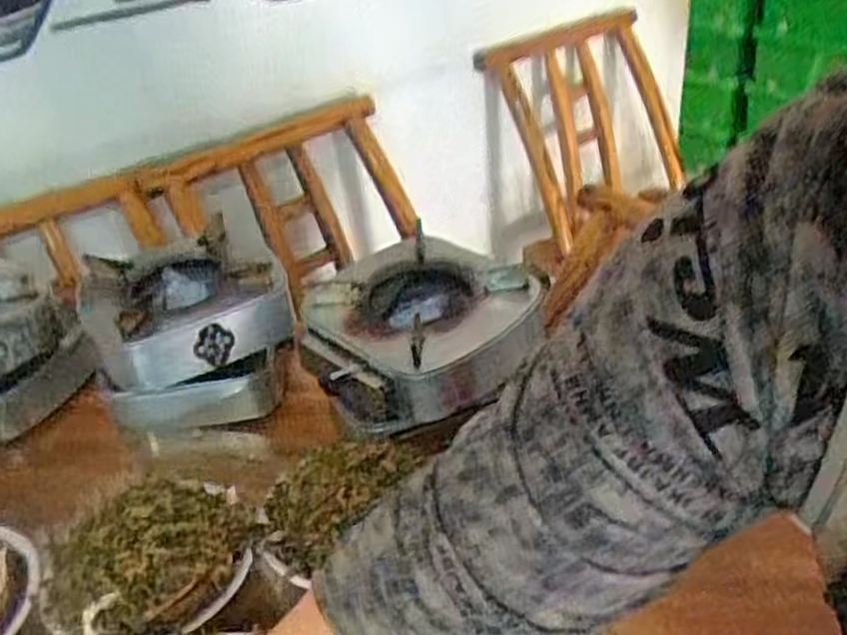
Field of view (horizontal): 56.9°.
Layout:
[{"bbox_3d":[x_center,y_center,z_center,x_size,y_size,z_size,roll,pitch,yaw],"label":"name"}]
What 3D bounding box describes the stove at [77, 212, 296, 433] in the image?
[{"bbox_3d":[-0.241,0.021,0.810,0.179,0.149,0.167,-18,34,-16],"label":"stove"}]

